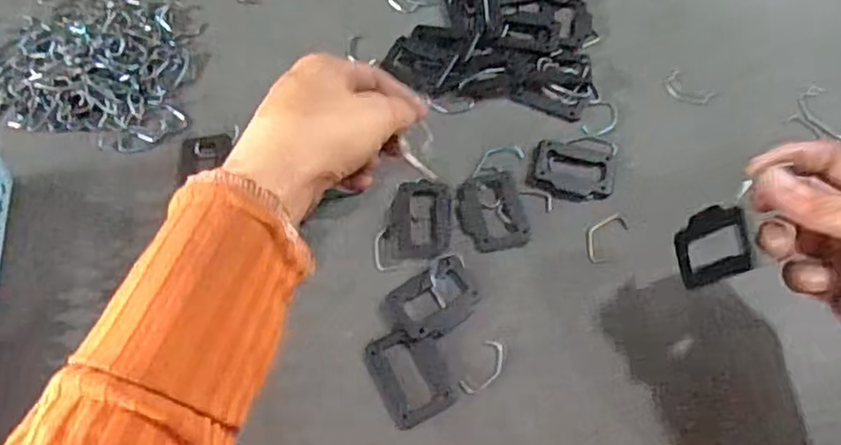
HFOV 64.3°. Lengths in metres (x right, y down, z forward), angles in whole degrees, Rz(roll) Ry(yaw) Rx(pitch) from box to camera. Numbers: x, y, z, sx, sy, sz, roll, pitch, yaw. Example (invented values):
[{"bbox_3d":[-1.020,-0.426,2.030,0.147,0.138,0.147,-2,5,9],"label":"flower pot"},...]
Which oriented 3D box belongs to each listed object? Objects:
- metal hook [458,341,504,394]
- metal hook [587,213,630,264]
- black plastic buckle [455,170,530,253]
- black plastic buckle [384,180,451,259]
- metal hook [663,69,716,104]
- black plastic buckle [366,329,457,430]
[{"bbox_3d":[0.036,0.080,0.367,0.016,0.004,0.033,30,64,18],"label":"metal hook"},{"bbox_3d":[0.110,0.007,0.404,0.038,0.004,0.017,-40,66,-20],"label":"metal hook"},{"bbox_3d":[0.044,-0.008,0.412,0.040,0.004,0.056,-10,59,-5],"label":"black plastic buckle"},{"bbox_3d":[-0.001,-0.003,0.412,0.039,0.004,0.054,3,59,3],"label":"black plastic buckle"},{"bbox_3d":[0.183,-0.091,0.460,0.033,0.004,0.022,40,68,22],"label":"metal hook"},{"bbox_3d":[-0.005,0.083,0.366,0.036,0.004,0.050,-23,61,-12],"label":"black plastic buckle"}]

